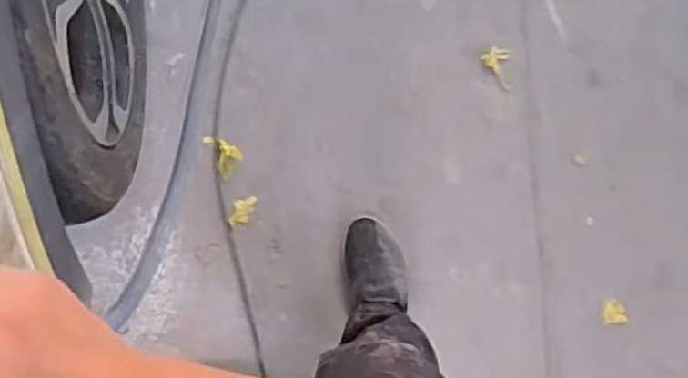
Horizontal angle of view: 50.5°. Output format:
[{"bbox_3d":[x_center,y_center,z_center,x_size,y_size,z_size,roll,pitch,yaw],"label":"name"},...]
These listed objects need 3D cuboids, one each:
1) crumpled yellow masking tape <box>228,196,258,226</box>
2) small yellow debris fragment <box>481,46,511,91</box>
[{"bbox_3d":[-0.171,0.038,1.231,0.037,0.015,0.054,14,89,-8],"label":"crumpled yellow masking tape"},{"bbox_3d":[0.277,-0.214,1.277,0.046,0.009,0.076,-38,95,-5],"label":"small yellow debris fragment"}]

